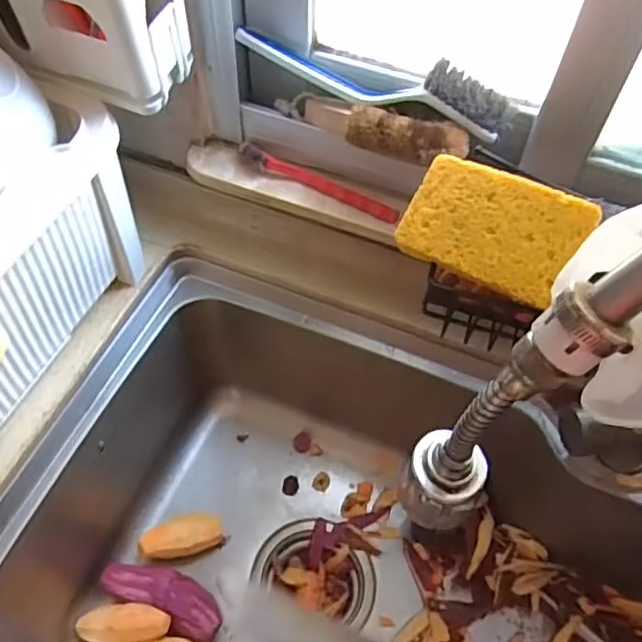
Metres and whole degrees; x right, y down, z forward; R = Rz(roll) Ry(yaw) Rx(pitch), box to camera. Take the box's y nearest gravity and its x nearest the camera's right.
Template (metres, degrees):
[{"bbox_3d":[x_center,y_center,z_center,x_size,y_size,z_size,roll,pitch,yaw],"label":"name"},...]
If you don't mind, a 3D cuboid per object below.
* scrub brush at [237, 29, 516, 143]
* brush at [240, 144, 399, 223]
[{"bbox_3d":[0.040,-0.214,0.536,0.258,0.044,0.034,20,58,11],"label":"scrub brush"},{"bbox_3d":[-0.001,-0.135,0.578,0.163,0.021,0.028,24,58,13],"label":"brush"}]

